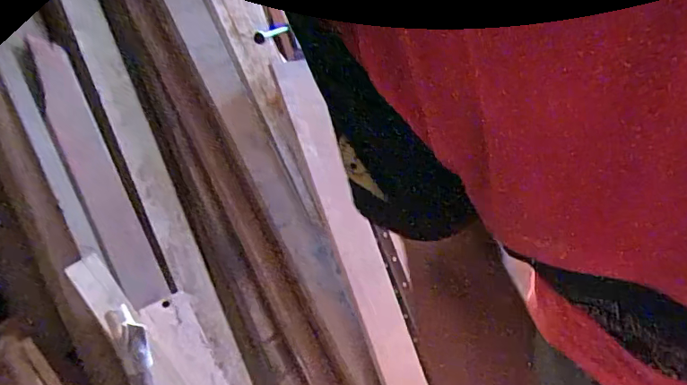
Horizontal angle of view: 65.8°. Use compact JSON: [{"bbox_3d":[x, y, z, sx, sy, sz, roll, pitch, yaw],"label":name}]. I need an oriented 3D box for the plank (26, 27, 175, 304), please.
[{"bbox_3d":[-0.537,-0.050,1.161,0.020,0.624,0.161,-28,-9,10],"label":"plank"}]

